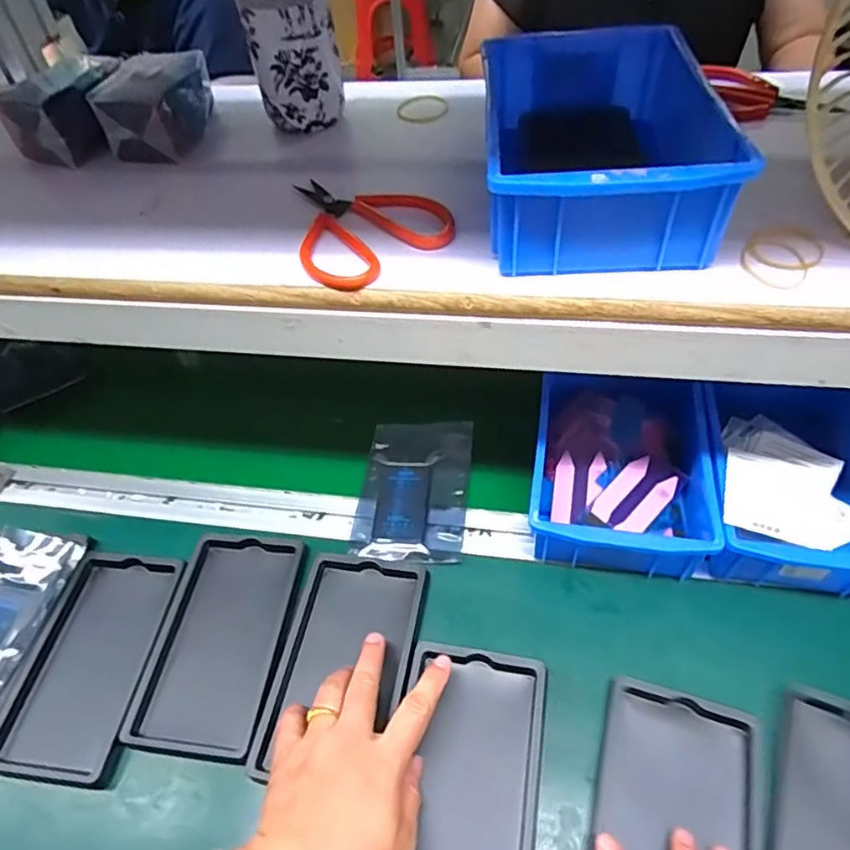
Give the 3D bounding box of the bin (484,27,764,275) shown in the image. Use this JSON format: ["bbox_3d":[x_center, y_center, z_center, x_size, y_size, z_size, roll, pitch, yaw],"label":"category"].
[{"bbox_3d":[0.104,-0.171,0.371,0.129,0.065,0.195,-1,49,5],"label":"bin"}]

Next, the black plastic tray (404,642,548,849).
[{"bbox_3d":[0.027,0.226,0.377,0.087,0.019,0.158,6,53,11],"label":"black plastic tray"}]

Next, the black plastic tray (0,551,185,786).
[{"bbox_3d":[-0.249,0.173,0.448,0.093,0.012,0.159,3,49,8],"label":"black plastic tray"}]

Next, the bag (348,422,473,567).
[{"bbox_3d":[-0.010,0.059,0.536,0.094,0.021,0.148,3,49,8],"label":"bag"}]

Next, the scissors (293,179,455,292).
[{"bbox_3d":[-0.048,-0.132,0.392,0.095,0.017,0.115,-32,54,-21],"label":"scissors"}]

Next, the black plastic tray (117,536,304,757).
[{"bbox_3d":[-0.153,0.158,0.449,0.093,0.011,0.160,4,50,9],"label":"black plastic tray"}]

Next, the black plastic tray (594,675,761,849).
[{"bbox_3d":[0.148,0.241,0.352,0.089,0.018,0.156,12,51,16],"label":"black plastic tray"}]

